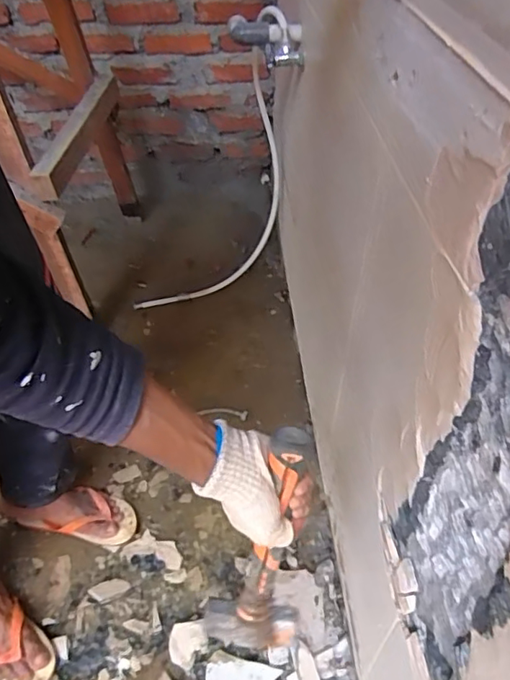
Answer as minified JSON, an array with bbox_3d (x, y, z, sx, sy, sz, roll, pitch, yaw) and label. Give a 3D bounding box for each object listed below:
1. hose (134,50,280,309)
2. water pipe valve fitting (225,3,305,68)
[{"bbox_3d":[-0.100,-0.346,1.288,0.395,0.530,0.069,-28,51,-24],"label":"hose"},{"bbox_3d":[0.020,-0.557,0.987,0.135,0.075,0.102,-1,45,0],"label":"water pipe valve fitting"}]

